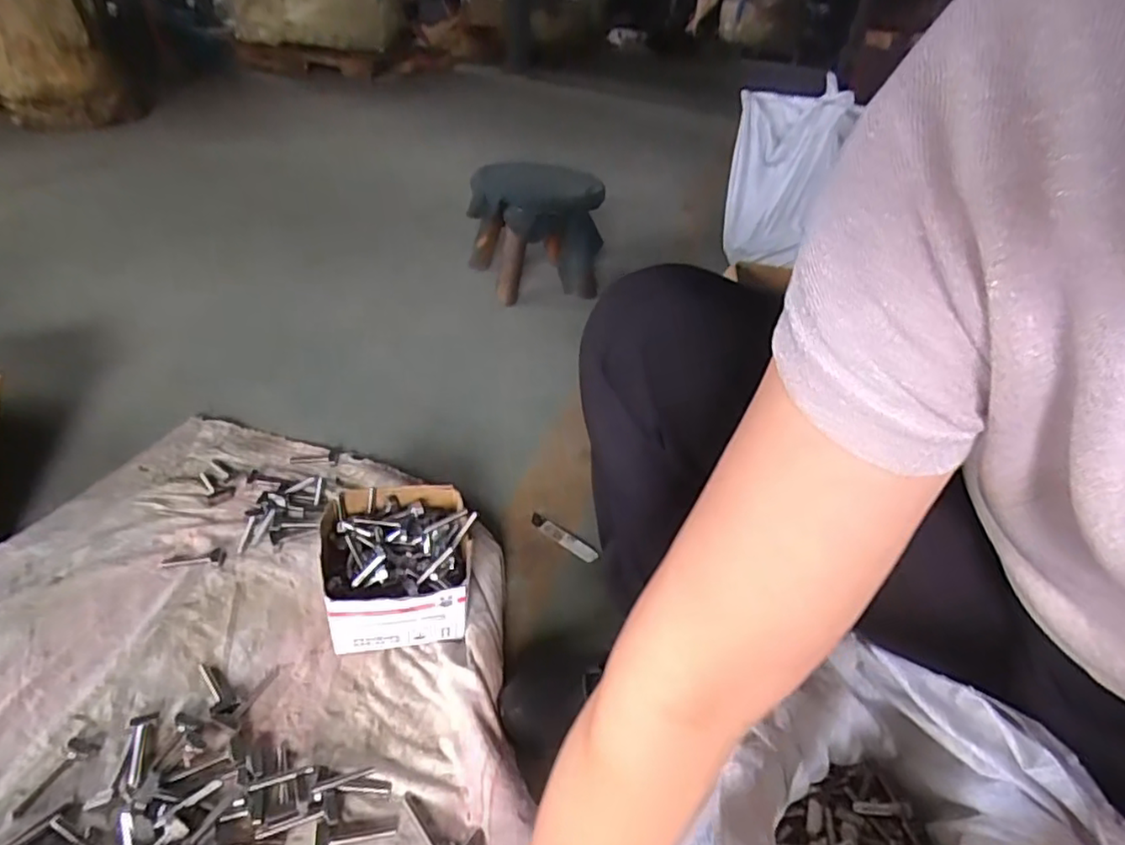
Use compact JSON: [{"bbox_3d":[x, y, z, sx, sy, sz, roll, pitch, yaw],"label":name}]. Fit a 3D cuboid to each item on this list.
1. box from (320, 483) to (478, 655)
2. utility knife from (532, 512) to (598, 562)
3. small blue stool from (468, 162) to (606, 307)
[{"bbox_3d":[-0.170,0.146,0.661,0.152,0.077,0.160,-3,36,-13],"label":"box"},{"bbox_3d":[0.000,0.139,0.769,0.101,0.007,0.020,31,42,31],"label":"utility knife"},{"bbox_3d":[-0.054,-0.390,1.297,0.274,0.236,0.203,6,35,-2],"label":"small blue stool"}]

